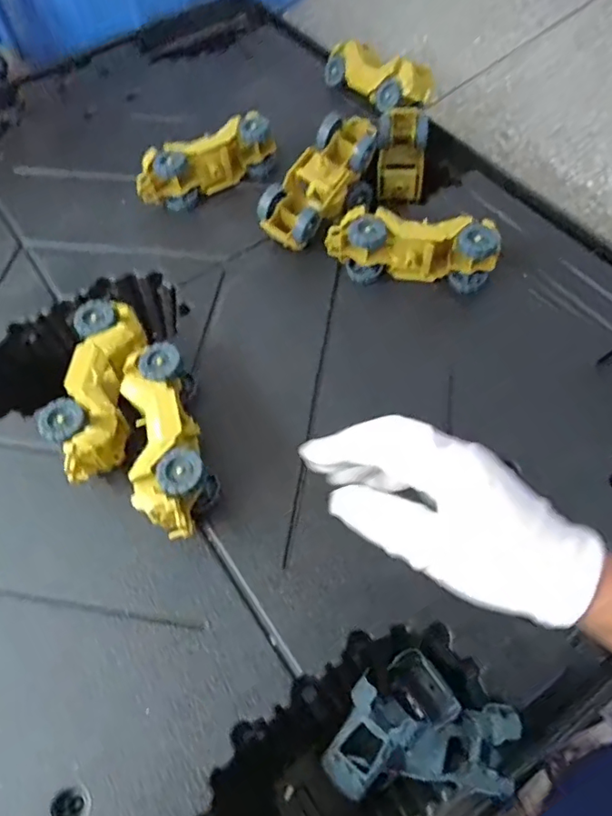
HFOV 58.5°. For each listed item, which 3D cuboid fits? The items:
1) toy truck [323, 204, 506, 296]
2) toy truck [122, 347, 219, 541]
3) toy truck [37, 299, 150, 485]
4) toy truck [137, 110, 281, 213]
[{"bbox_3d":[0.114,-0.171,0.591,0.182,0.058,0.059,5,62,5],"label":"toy truck"},{"bbox_3d":[-0.124,0.032,0.493,0.062,0.061,0.173,-16,62,-6],"label":"toy truck"},{"bbox_3d":[-0.193,-0.016,0.520,0.064,0.062,0.174,2,62,3],"label":"toy truck"},{"bbox_3d":[-0.123,-0.307,0.677,0.181,0.072,0.066,-22,63,-9],"label":"toy truck"}]

